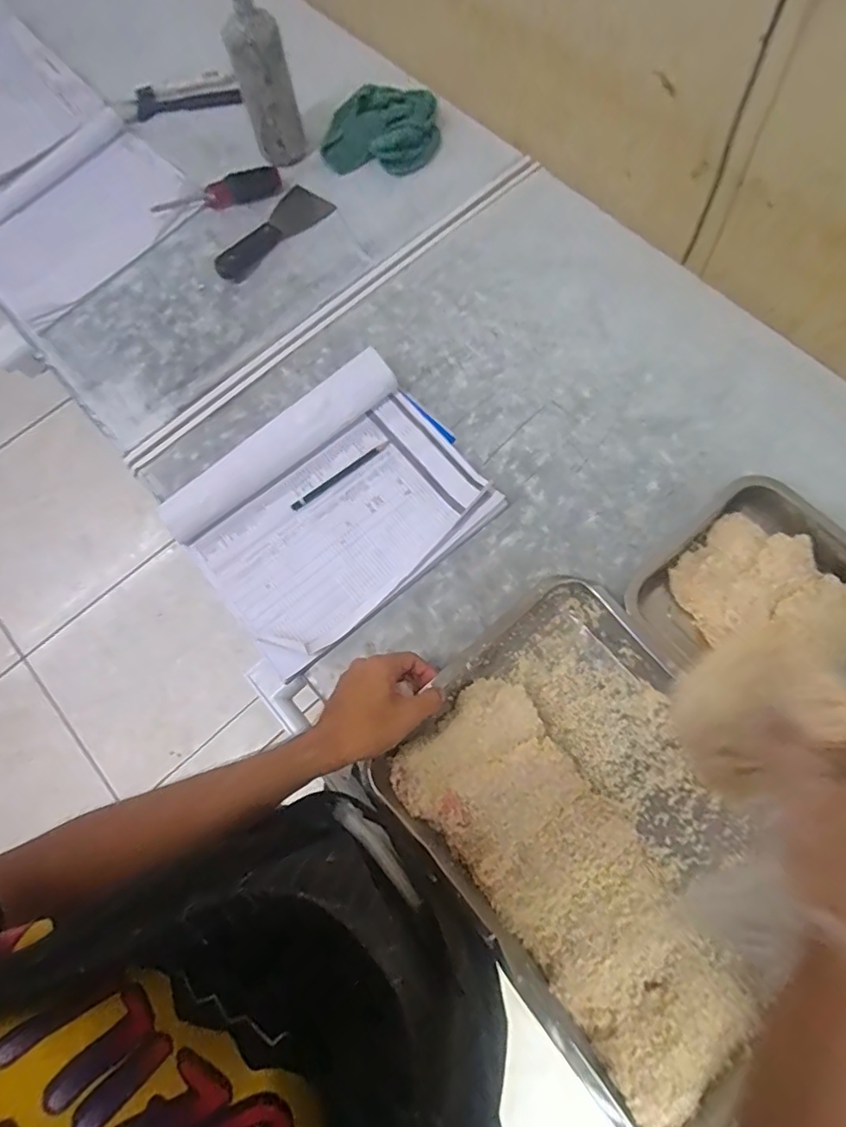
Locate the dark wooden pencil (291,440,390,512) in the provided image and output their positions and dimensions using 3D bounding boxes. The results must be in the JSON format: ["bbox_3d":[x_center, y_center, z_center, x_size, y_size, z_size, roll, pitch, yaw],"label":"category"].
[{"bbox_3d":[-0.091,-0.098,0.621,0.128,0.004,0.010,-36,73,-10],"label":"dark wooden pencil"}]

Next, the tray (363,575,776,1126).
[{"bbox_3d":[0.157,0.225,0.486,0.271,0.050,0.368,-39,74,-11],"label":"tray"}]

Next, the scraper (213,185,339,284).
[{"bbox_3d":[-0.200,-0.436,0.742,0.060,0.015,0.174,38,76,14],"label":"scraper"}]

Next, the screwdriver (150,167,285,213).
[{"bbox_3d":[-0.277,-0.503,0.762,0.172,0.038,0.031,-15,71,-3],"label":"screwdriver"}]

